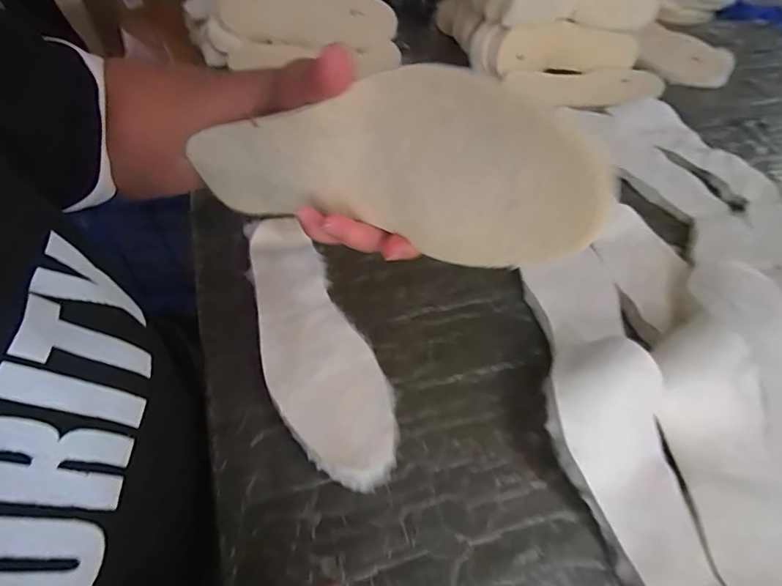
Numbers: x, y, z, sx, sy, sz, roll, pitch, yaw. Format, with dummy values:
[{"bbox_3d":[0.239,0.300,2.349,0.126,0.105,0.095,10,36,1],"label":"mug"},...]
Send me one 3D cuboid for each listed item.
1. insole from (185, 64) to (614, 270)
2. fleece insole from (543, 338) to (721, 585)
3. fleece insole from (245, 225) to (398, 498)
[{"bbox_3d":[-0.023,-0.068,0.249,0.262,0.090,0.019,13,48,33],"label":"insole"},{"bbox_3d":[0.191,0.155,0.331,0.086,0.034,0.242,-13,68,-13],"label":"fleece insole"},{"bbox_3d":[-0.077,0.036,0.412,0.092,0.014,0.282,-18,55,-21],"label":"fleece insole"}]

